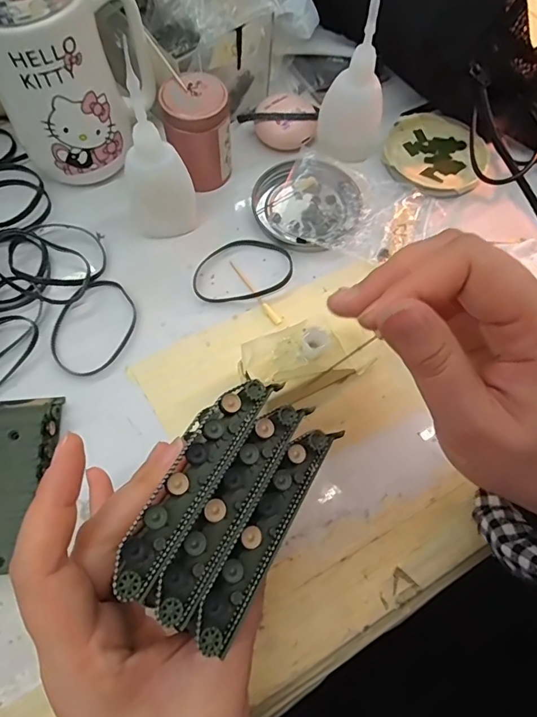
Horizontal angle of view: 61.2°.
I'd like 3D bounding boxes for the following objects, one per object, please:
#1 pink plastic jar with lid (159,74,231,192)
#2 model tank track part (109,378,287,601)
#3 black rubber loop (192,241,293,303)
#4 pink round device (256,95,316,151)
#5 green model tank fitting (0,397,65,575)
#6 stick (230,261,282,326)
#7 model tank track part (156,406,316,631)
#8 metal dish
[{"bbox_3d":[-0.049,-0.157,0.320,0.044,0.061,0.041,1,69,-2],"label":"pink plastic jar with lid"},{"bbox_3d":[-0.027,0.043,0.172,0.019,0.007,0.089,29,62,8],"label":"model tank track part"},{"bbox_3d":[-0.019,-0.063,0.316,0.070,0.004,0.048,-14,70,-8],"label":"black rubber loop"},{"bbox_3d":[0.015,-0.187,0.355,0.046,0.017,0.044,1,69,-2],"label":"pink round device"},{"bbox_3d":[-0.142,0.067,0.252,0.043,0.013,0.094,-4,69,-4],"label":"green model tank fitting"},{"bbox_3d":[-0.010,-0.046,0.310,0.006,0.004,0.059,-33,74,-14],"label":"stick"},{"bbox_3d":[-0.013,0.053,0.174,0.016,0.007,0.091,30,62,9],"label":"model tank track part"},{"bbox_3d":[0.029,-0.111,0.335,0.076,0.015,0.080,1,69,-2],"label":"metal dish"}]

